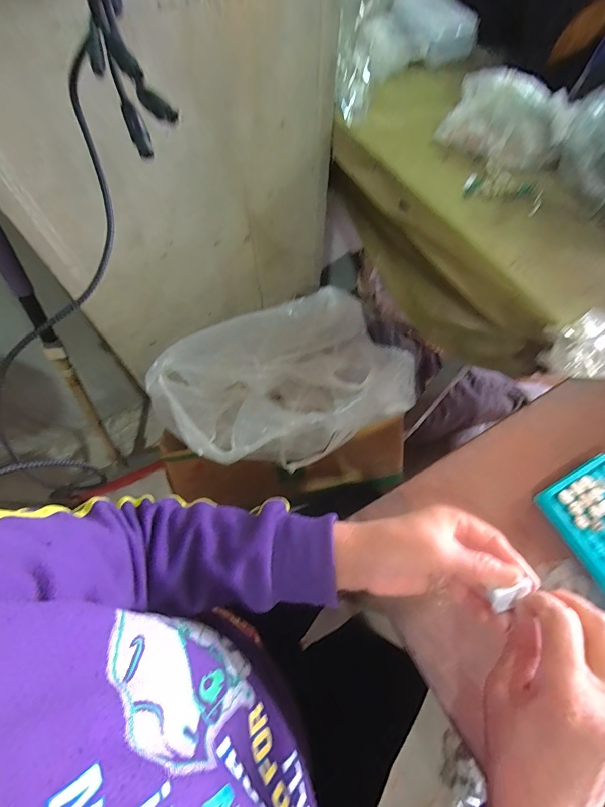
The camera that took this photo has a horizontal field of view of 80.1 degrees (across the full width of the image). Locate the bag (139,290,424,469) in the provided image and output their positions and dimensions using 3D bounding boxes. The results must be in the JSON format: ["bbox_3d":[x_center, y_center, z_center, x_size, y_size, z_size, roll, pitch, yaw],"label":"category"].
[{"bbox_3d":[-0.017,-0.030,0.563,0.398,0.138,0.223,-23,68,-12],"label":"bag"}]

